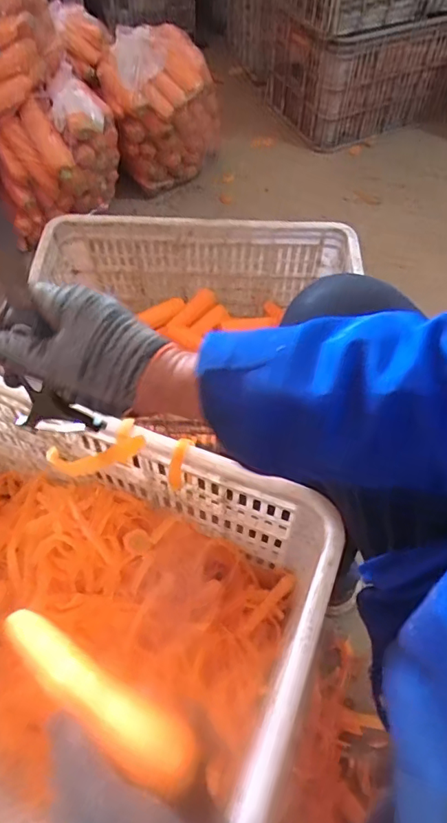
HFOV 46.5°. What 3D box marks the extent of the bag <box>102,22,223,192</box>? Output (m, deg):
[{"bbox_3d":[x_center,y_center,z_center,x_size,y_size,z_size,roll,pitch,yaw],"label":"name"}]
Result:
[{"bbox_3d":[-0.150,-0.746,1.291,0.275,0.296,0.206,-7,59,-6],"label":"bag"}]

